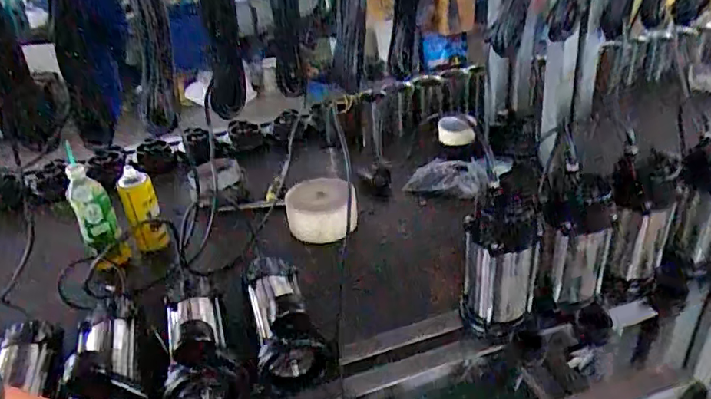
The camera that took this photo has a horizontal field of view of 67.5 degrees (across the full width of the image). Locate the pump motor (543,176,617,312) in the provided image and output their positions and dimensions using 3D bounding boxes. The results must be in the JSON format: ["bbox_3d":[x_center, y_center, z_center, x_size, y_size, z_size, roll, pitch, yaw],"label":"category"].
[{"bbox_3d":[0.348,0.069,0.843,0.098,0.200,0.083,10,35,22],"label":"pump motor"}]

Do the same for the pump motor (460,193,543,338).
[{"bbox_3d":[0.233,0.108,0.855,0.117,0.211,0.128,2,33,11],"label":"pump motor"}]

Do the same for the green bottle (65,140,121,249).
[{"bbox_3d":[-0.527,-0.005,1.048,0.071,0.213,0.077,-23,14,-26],"label":"green bottle"}]

